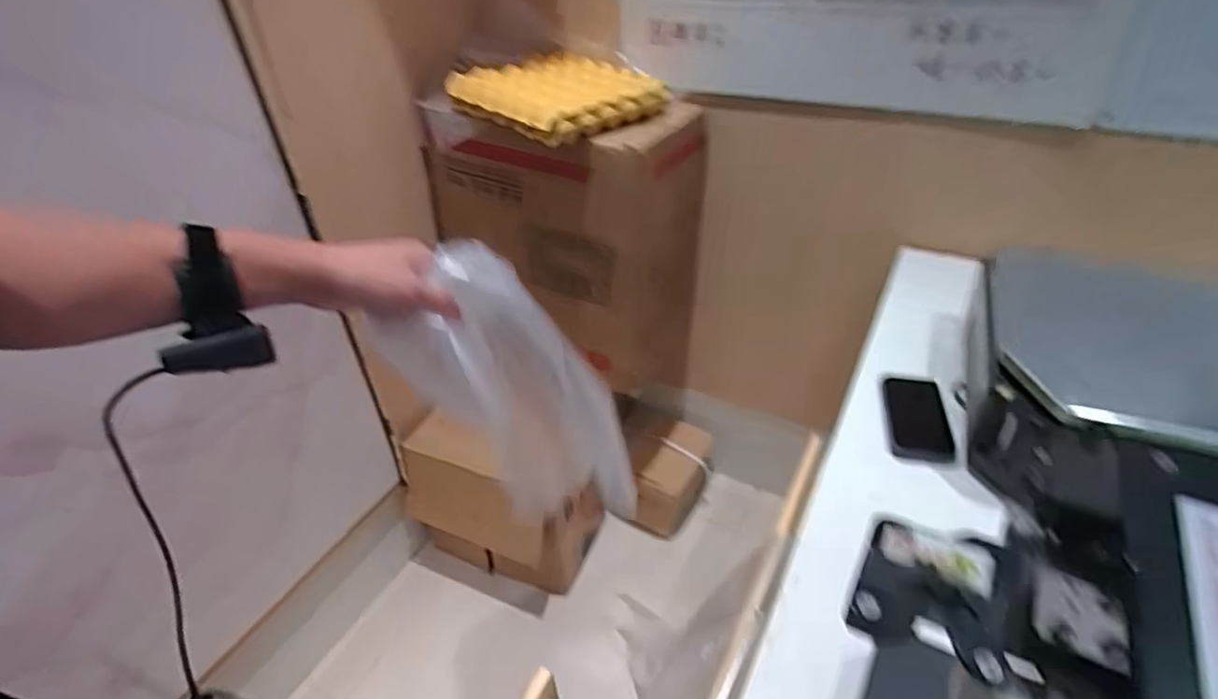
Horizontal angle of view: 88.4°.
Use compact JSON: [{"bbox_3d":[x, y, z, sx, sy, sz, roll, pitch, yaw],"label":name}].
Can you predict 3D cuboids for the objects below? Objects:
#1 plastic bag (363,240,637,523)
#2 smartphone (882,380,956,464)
[{"bbox_3d":[-0.085,0.052,0.583,0.144,0.301,0.048,-17,34,19],"label":"plastic bag"},{"bbox_3d":[0.402,0.091,0.817,0.072,0.012,0.148,6,39,12],"label":"smartphone"}]

